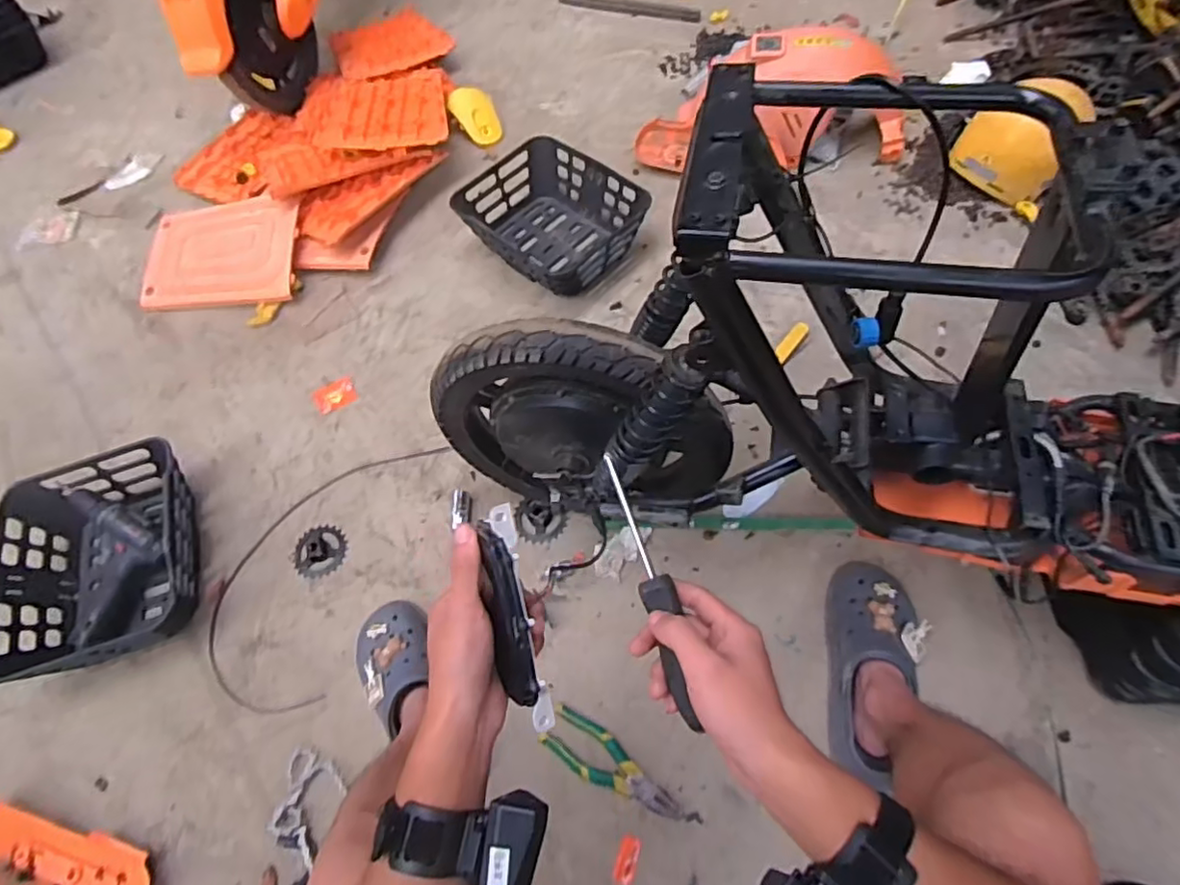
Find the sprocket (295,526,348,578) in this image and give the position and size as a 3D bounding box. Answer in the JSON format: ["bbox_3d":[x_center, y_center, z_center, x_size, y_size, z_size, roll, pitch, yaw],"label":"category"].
[{"bbox_3d":[-0.426,0.172,1.006,0.079,0.009,0.085,-13,61,-2],"label":"sprocket"}]

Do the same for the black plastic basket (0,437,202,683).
[{"bbox_3d":[-0.740,0.171,0.979,0.269,0.118,0.329,-20,62,-6],"label":"black plastic basket"}]

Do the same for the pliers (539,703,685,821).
[{"bbox_3d":[0.027,0.421,0.815,0.197,0.022,0.061,34,70,20],"label":"pliers"}]

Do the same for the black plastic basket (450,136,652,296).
[{"bbox_3d":[-0.076,-0.444,1.264,0.332,0.109,0.278,32,69,20],"label":"black plastic basket"}]

